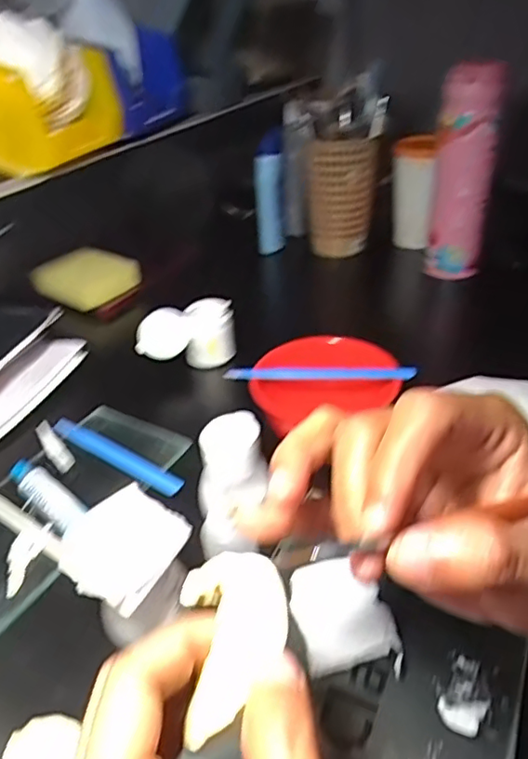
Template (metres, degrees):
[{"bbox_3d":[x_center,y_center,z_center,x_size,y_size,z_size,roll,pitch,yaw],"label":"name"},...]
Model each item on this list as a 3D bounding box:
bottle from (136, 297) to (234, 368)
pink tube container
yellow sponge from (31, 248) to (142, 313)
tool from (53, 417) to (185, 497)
[{"bbox_3d":[-0.075,-0.040,0.556,0.091,0.051,0.043,-14,37,-16],"label":"bottle"},{"bbox_3d":[0.214,-0.216,0.628,0.060,0.220,0.060,8,37,14],"label":"pink tube container"},{"bbox_3d":[-0.210,-0.121,0.689,0.111,0.032,0.081,18,40,26],"label":"yellow sponge"},{"bbox_3d":[-0.117,0.059,0.458,0.136,0.004,0.017,21,57,30],"label":"tool"}]

